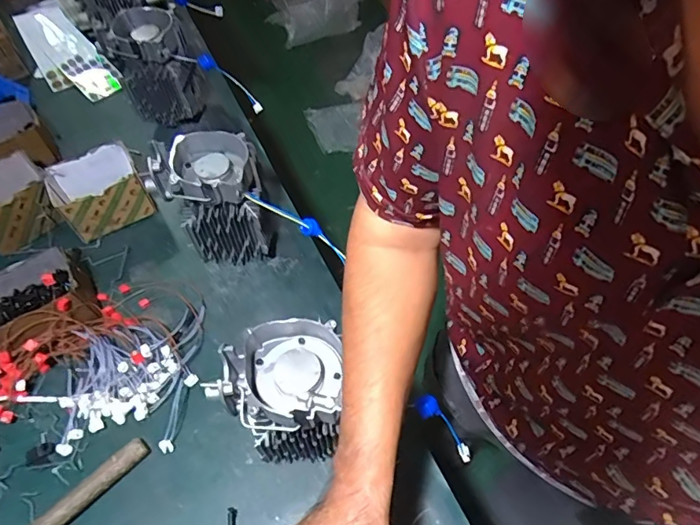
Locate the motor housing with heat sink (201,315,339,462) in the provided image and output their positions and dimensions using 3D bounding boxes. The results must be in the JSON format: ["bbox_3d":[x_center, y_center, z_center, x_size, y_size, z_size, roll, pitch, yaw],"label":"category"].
[{"bbox_3d":[-0.072,0.166,0.591,0.128,0.219,0.124,-1,57,2],"label":"motor housing with heat sink"}]

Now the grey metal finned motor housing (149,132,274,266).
[{"bbox_3d":[-0.210,-0.091,0.785,0.148,0.221,0.116,-5,57,-1],"label":"grey metal finned motor housing"}]

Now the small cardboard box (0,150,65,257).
[{"bbox_3d":[-0.604,-0.108,0.850,0.144,0.106,0.126,-34,62,-18],"label":"small cardboard box"}]

